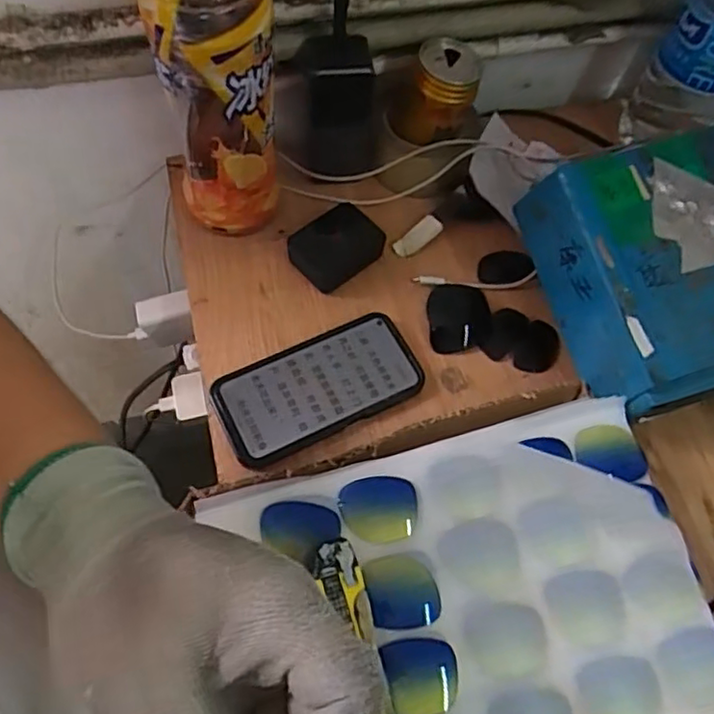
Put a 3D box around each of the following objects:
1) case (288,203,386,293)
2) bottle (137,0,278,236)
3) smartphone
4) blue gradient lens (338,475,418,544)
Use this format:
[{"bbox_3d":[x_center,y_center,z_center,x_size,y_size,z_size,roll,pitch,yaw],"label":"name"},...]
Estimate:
[{"bbox_3d":[-0.018,-0.100,0.565,0.076,0.031,0.054,-38,71,-20],"label":"case"},{"bbox_3d":[-0.104,-0.201,0.484,0.082,0.259,0.088,-6,64,-7],"label":"bottle"},{"bbox_3d":[-0.030,0.024,0.513,0.163,0.012,0.080,-24,67,-15],"label":"smartphone"},{"bbox_3d":[0.015,0.100,0.414,0.049,0.005,0.041,-6,64,-7],"label":"blue gradient lens"}]

